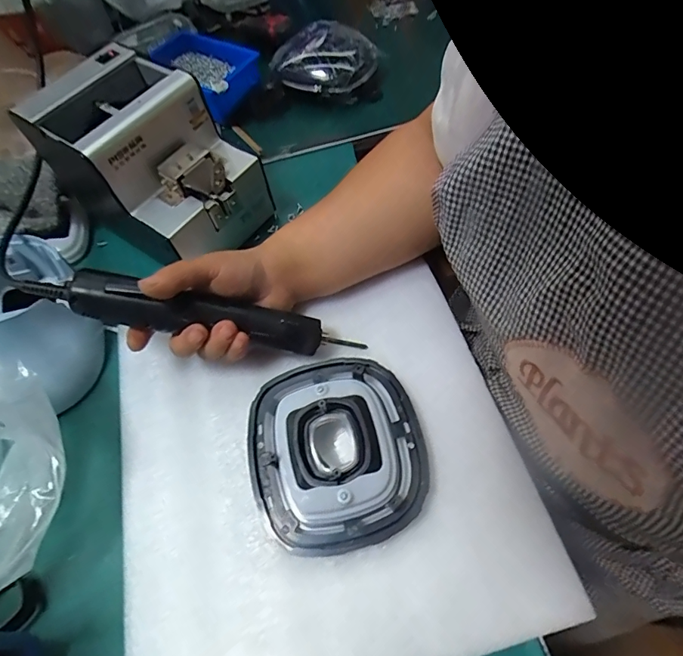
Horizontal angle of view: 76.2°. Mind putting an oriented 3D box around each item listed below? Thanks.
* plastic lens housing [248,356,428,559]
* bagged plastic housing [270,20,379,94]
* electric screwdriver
[{"bbox_3d":[-0.005,0.090,0.334,0.131,0.034,0.144,-3,62,5],"label":"plastic lens housing"},{"bbox_3d":[-0.019,-0.351,0.574,0.117,0.029,0.108,34,85,16],"label":"bagged plastic housing"},{"bbox_3d":[-0.119,-0.012,0.354,0.266,0.034,0.033,10,58,-10],"label":"electric screwdriver"}]

